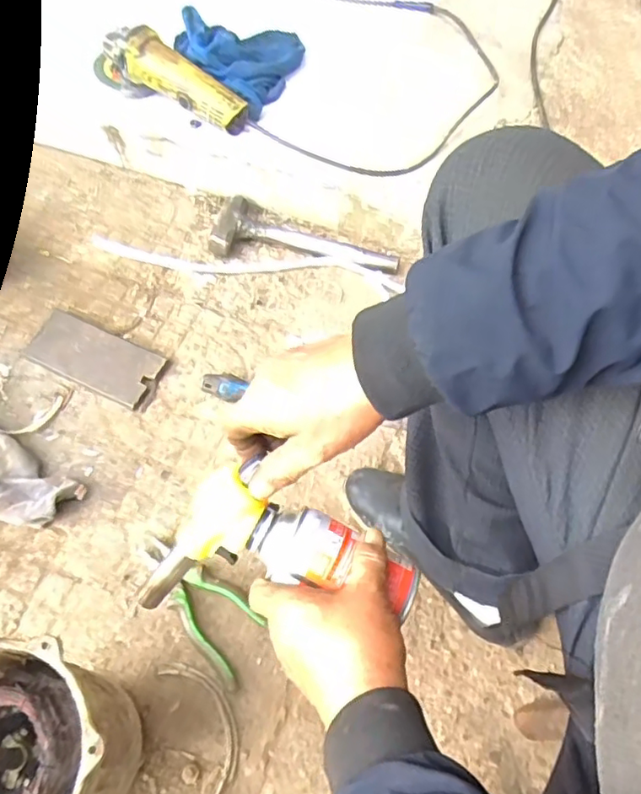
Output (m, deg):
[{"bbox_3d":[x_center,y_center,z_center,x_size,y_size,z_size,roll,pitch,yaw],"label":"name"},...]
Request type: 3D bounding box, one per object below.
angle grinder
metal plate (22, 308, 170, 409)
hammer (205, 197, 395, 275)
[{"bbox_3d":[-0.239,-0.508,0.934,0.280,0.104,0.068,25,65,14],"label":"angle grinder"},{"bbox_3d":[-0.328,-0.060,0.850,0.203,0.023,0.090,23,64,12],"label":"metal plate"},{"bbox_3d":[-0.023,-0.242,0.925,0.293,0.044,0.115,17,63,9],"label":"hammer"}]

